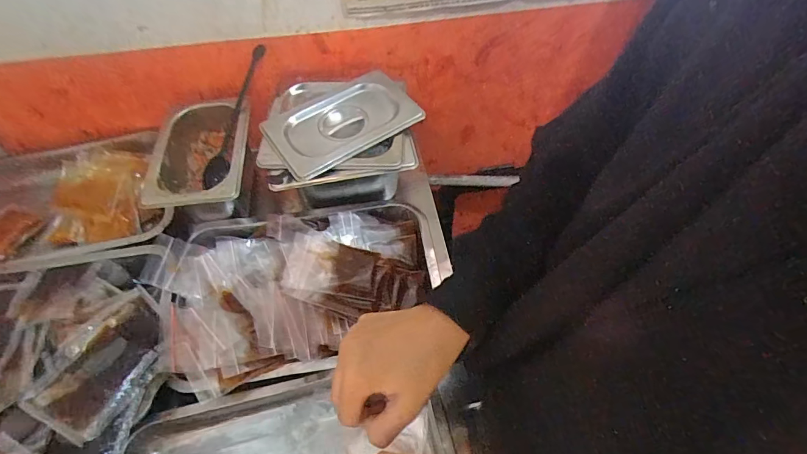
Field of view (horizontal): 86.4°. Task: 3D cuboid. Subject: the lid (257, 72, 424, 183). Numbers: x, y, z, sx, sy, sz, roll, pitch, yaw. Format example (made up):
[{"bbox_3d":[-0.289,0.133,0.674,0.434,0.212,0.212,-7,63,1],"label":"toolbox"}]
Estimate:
[{"bbox_3d":[-0.074,-0.134,0.535,0.185,0.017,0.111,-32,60,-20],"label":"lid"}]

